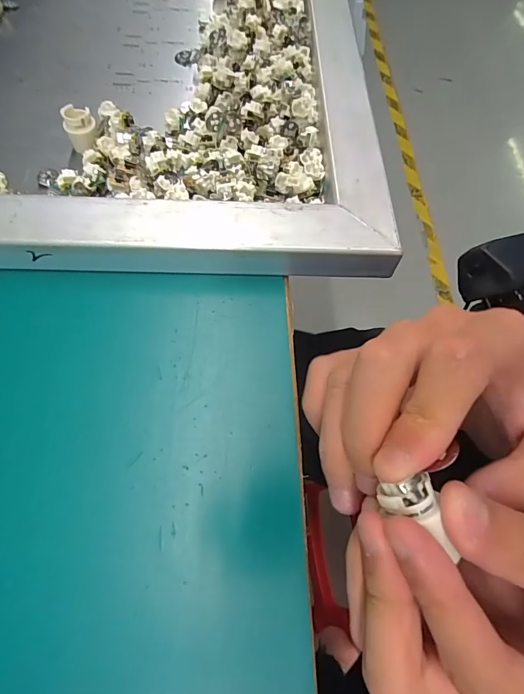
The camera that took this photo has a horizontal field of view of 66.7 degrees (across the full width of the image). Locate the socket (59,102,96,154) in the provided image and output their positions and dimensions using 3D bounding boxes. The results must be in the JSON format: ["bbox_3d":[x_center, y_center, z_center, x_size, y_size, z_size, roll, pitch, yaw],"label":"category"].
[{"bbox_3d":[-0.127,-0.153,0.280,0.020,0.024,0.021,-25,67,-13],"label":"socket"}]

